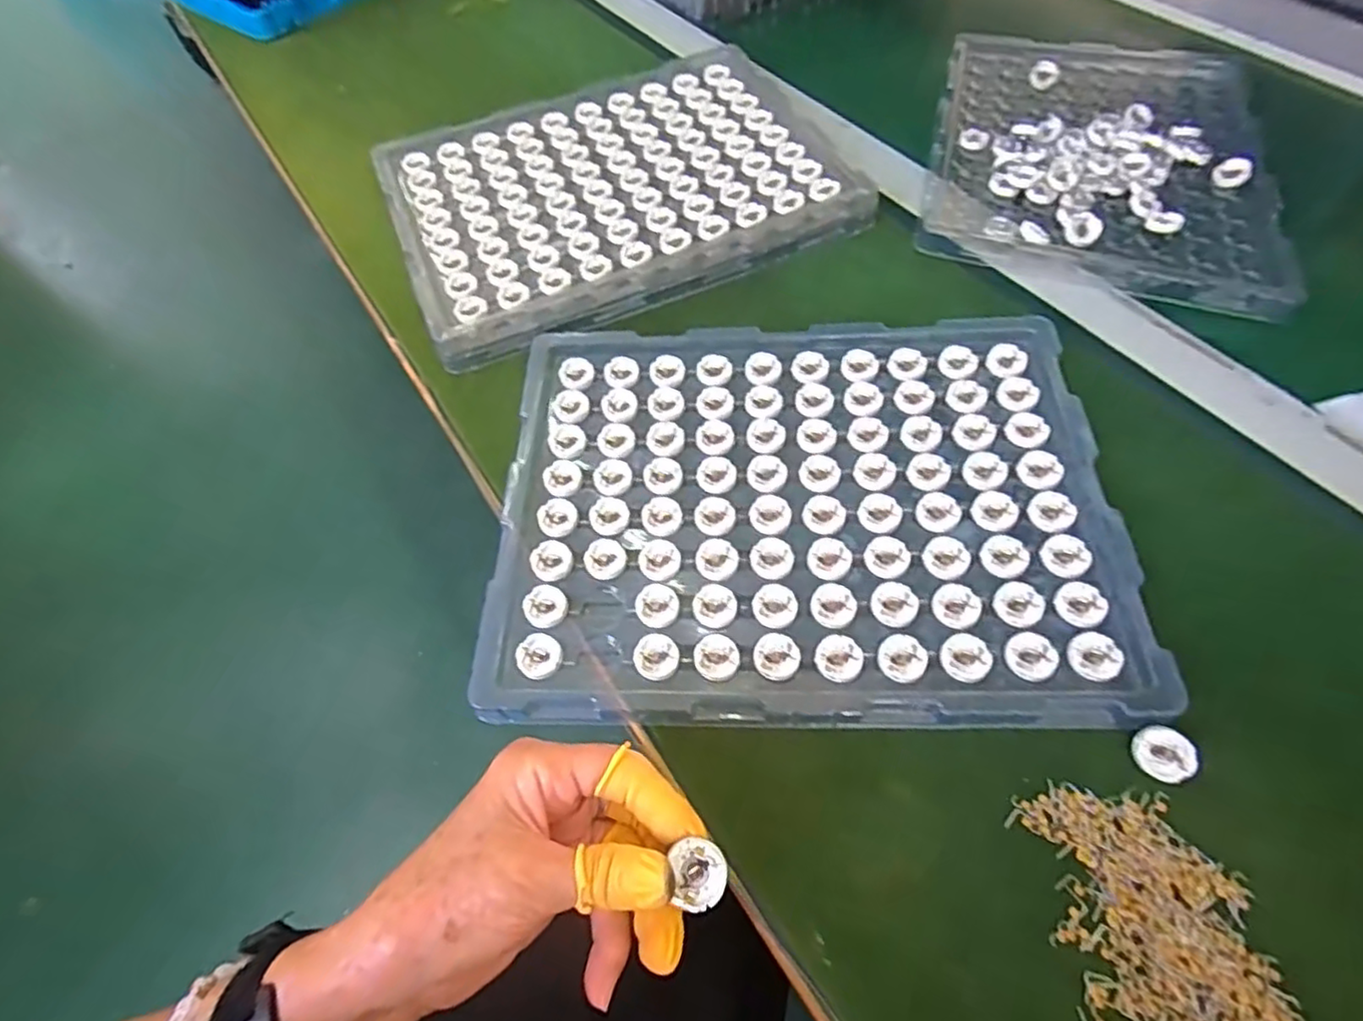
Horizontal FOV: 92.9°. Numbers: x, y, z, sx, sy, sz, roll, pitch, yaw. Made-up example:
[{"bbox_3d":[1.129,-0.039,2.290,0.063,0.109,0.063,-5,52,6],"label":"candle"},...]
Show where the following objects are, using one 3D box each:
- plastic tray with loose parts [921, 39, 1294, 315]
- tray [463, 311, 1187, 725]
[{"bbox_3d":[0.355,-0.317,0.550,0.260,0.016,0.373,15,62,11],"label":"plastic tray with loose parts"},{"bbox_3d":[0.069,-0.015,0.381,0.340,0.016,0.263,-1,60,2],"label":"tray"}]

